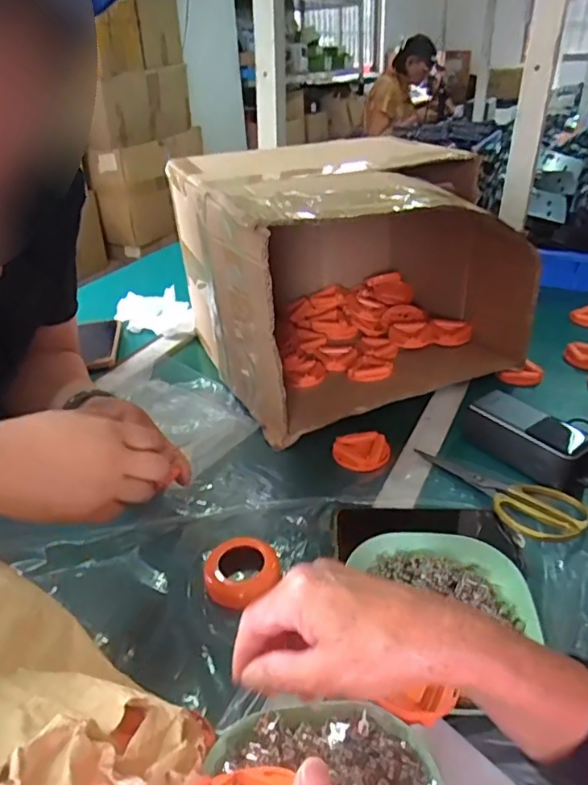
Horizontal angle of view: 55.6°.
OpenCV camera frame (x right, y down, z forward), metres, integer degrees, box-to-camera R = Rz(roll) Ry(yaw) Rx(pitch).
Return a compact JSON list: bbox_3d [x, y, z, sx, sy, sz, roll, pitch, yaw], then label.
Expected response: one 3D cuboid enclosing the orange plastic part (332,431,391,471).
[{"bbox_3d":[0.078,0.066,0.637,0.062,0.011,0.057,-3,31,2],"label":"orange plastic part"}]

